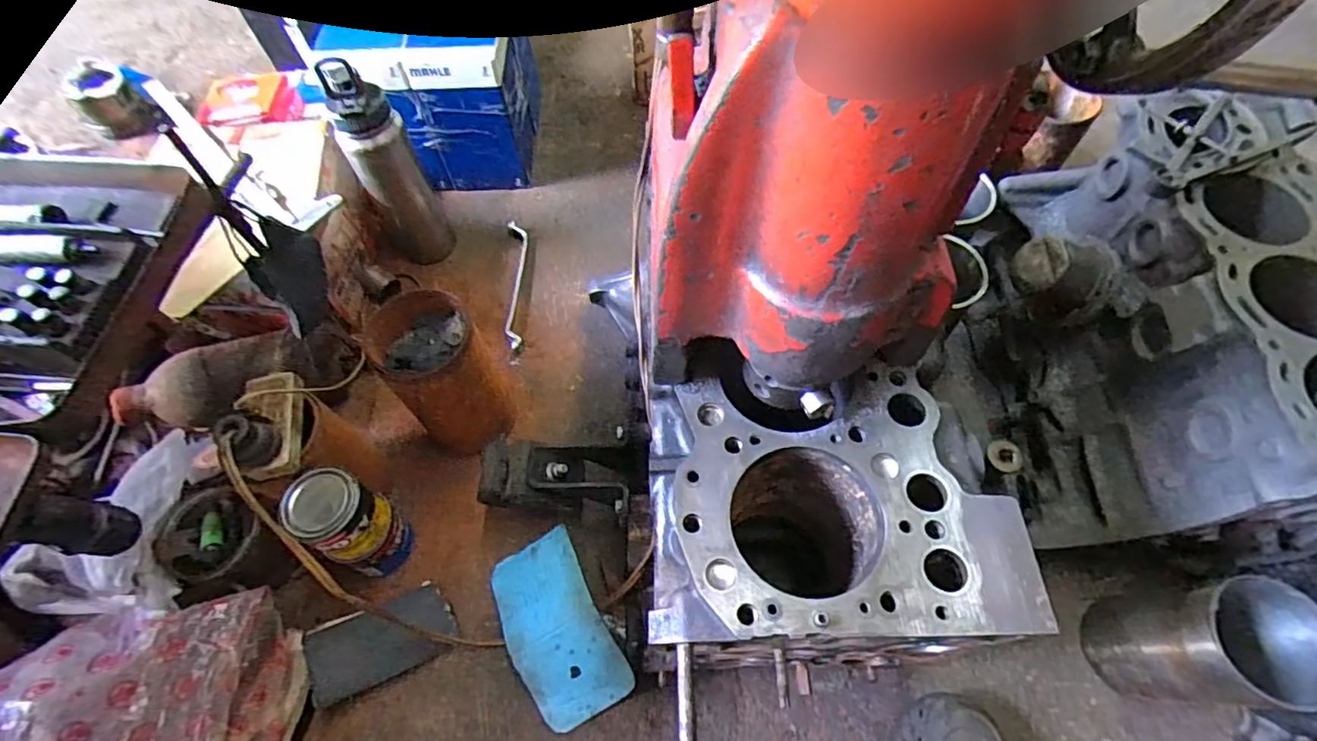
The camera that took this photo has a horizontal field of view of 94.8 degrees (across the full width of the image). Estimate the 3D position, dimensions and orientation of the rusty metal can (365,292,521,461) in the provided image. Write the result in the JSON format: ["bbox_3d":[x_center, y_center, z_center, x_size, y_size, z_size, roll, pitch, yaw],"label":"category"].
[{"bbox_3d":[-0.229,0.010,0.664,0.099,0.175,0.098,-1,61,1],"label":"rusty metal can"}]

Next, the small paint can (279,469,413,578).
[{"bbox_3d":[-0.309,0.156,0.612,0.074,0.152,0.069,-1,61,2],"label":"small paint can"}]

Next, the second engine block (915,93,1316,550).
[{"bbox_3d":[0.497,-0.033,0.633,0.261,0.278,0.403,-2,61,2],"label":"second engine block"}]

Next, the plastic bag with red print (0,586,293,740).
[{"bbox_3d":[-0.449,0.302,0.542,0.199,0.166,0.160,-8,61,-1],"label":"plastic bag with red print"}]

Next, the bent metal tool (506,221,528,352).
[{"bbox_3d":[-0.199,-0.126,0.846,0.027,0.020,0.226,-6,61,0],"label":"bent metal tool"}]

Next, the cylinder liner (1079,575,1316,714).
[{"bbox_3d":[0.479,0.243,0.542,0.099,0.164,0.096,-1,61,2],"label":"cylinder liner"}]

